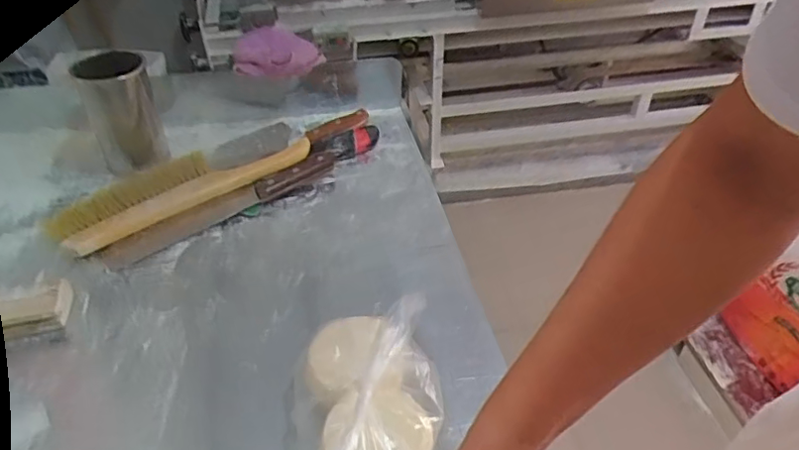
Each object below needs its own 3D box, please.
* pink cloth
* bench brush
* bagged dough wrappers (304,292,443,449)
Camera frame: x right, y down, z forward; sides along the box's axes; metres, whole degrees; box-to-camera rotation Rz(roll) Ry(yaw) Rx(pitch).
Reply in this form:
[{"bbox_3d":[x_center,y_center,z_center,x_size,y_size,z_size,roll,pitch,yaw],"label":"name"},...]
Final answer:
[{"bbox_3d":[-0.185,-0.259,0.886,0.132,0.043,0.109,-11,43,-12],"label":"pink cloth"},{"bbox_3d":[-0.275,-0.053,0.785,0.349,0.039,0.096,-27,49,-27],"label":"bench brush"},{"bbox_3d":[-0.025,0.168,0.533,0.125,0.075,0.188,-6,42,-7],"label":"bagged dough wrappers"}]

